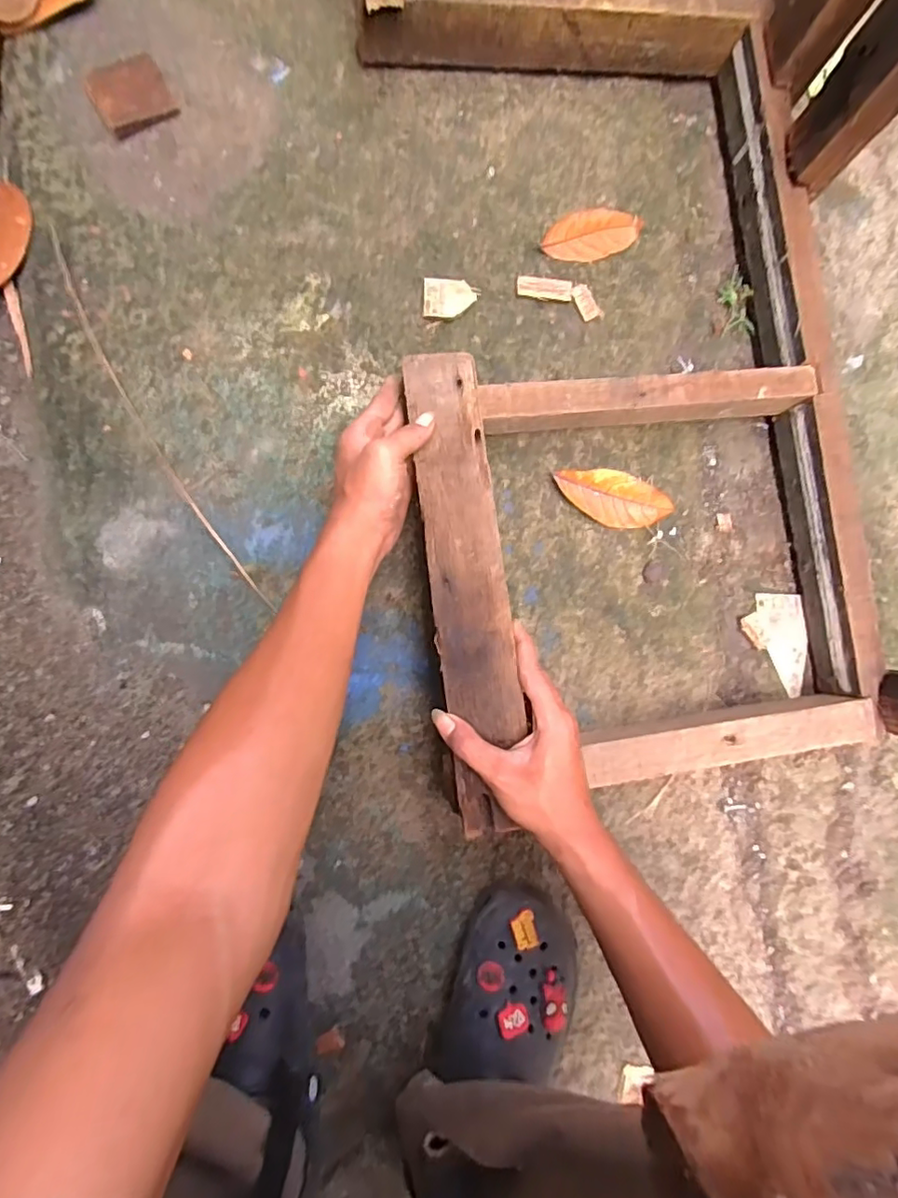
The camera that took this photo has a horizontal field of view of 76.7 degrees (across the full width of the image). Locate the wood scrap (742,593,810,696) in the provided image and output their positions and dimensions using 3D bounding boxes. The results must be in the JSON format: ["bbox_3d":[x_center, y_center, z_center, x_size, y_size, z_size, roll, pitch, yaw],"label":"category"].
[{"bbox_3d":[0.331,0.045,0.574,0.061,0.006,0.100,2,85,-7],"label":"wood scrap"}]

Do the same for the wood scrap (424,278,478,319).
[{"bbox_3d":[0.001,-0.289,0.548,0.050,0.011,0.036,0,85,-7],"label":"wood scrap"}]

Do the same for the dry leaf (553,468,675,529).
[{"bbox_3d":[0.159,-0.101,0.555,0.109,0.020,0.055,9,84,-6],"label":"dry leaf"}]

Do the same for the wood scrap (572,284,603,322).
[{"bbox_3d":[0.140,-0.301,0.577,0.021,0.005,0.037,-31,89,-8],"label":"wood scrap"}]

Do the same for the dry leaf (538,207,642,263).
[{"bbox_3d":[0.146,-0.373,0.580,0.105,0.010,0.052,-13,87,-8],"label":"dry leaf"}]

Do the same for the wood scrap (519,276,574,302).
[{"bbox_3d":[0.096,-0.311,0.568,0.056,0.004,0.019,1,85,-7],"label":"wood scrap"}]

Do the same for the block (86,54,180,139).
[{"bbox_3d":[-0.292,-0.462,0.521,0.066,0.008,0.062,-32,90,-8],"label":"block"}]

